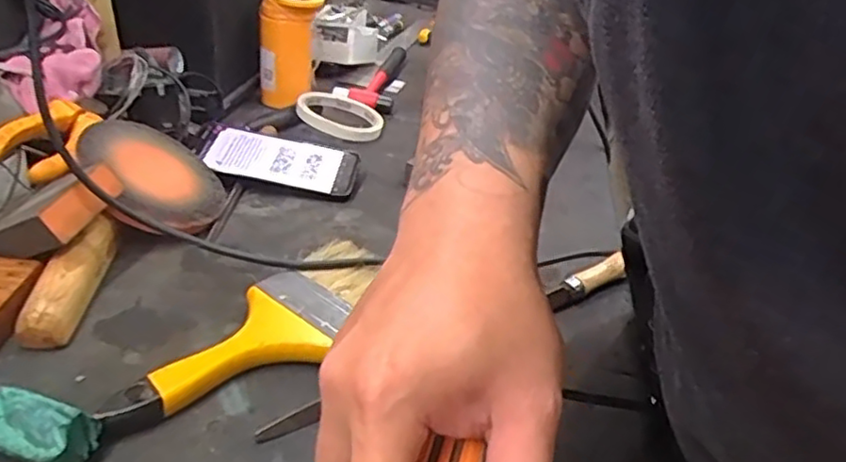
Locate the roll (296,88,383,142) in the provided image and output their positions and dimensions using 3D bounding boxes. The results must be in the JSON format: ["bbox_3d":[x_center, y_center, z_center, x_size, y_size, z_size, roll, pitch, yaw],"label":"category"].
[{"bbox_3d":[-0.094,-0.139,0.808,0.103,0.015,0.091,27,38,13],"label":"roll"}]

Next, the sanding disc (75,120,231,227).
[{"bbox_3d":[-0.227,-0.054,0.569,0.121,0.014,0.137,19,29,-44],"label":"sanding disc"}]

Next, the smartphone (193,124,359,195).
[{"bbox_3d":[-0.143,-0.071,0.660,0.153,0.010,0.068,13,49,-3],"label":"smartphone"}]

